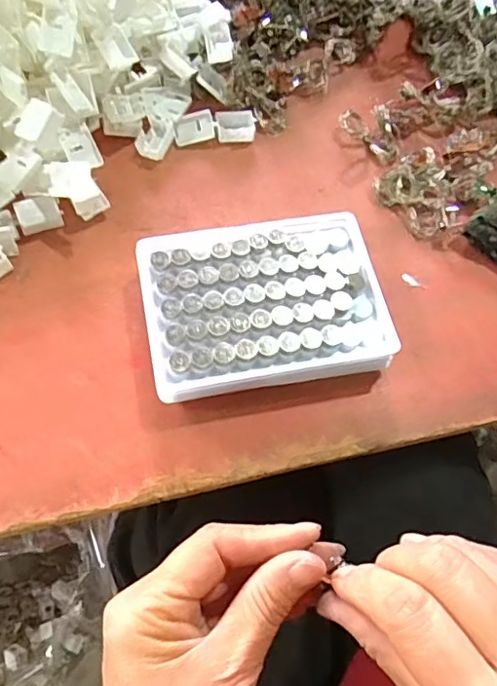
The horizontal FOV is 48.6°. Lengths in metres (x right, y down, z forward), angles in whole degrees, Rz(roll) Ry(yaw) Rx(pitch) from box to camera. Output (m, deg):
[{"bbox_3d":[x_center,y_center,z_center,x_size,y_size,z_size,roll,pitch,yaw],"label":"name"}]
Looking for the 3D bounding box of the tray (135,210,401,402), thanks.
[{"bbox_3d":[0.008,-0.021,0.313,0.129,0.032,0.095,-10,67,-8],"label":"tray"}]

